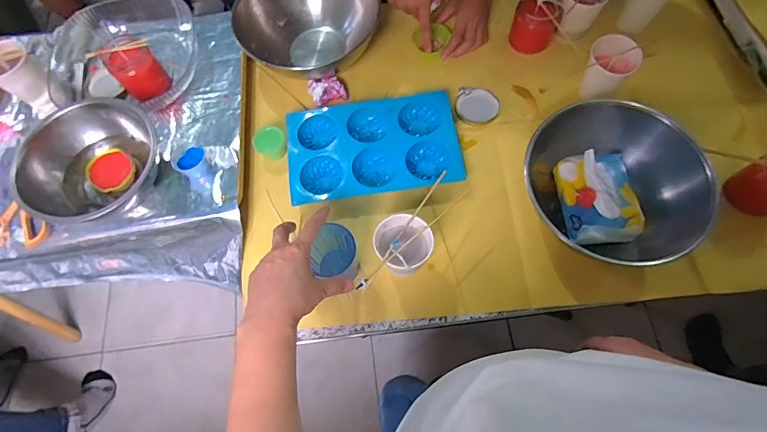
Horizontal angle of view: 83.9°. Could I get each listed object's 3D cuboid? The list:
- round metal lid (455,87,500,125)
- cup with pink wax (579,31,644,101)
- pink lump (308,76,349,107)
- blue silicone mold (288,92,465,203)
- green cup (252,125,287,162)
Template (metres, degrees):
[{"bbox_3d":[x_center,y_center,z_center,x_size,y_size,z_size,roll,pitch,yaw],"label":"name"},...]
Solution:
[{"bbox_3d":[0.157,-0.185,0.710,0.071,0.004,0.068,-1,68,2],"label":"round metal lid"},{"bbox_3d":[0.347,-0.228,0.664,0.073,0.080,0.063,38,75,16],"label":"cup with pink wax"},{"bbox_3d":[-0.094,-0.213,0.723,0.059,0.031,0.045,-17,69,-4],"label":"pink lump"},{"bbox_3d":[-0.015,-0.107,0.668,0.261,0.032,0.155,-7,68,0],"label":"blue silicone mold"},{"bbox_3d":[-0.178,-0.114,0.682,0.048,0.036,0.049,-1,68,2],"label":"green cup"}]

